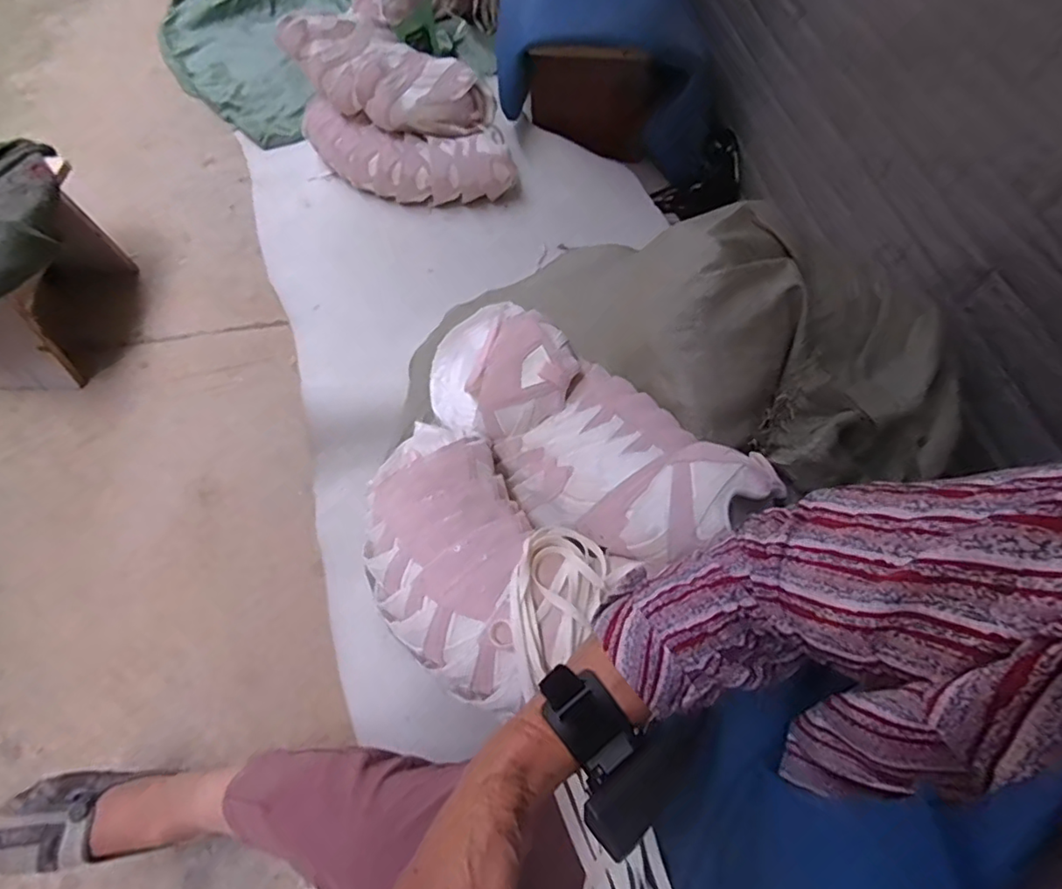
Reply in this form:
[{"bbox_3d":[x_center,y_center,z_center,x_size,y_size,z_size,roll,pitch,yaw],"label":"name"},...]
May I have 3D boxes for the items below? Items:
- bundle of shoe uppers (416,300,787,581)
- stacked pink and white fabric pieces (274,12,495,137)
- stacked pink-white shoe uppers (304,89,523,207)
[{"bbox_3d":[0.025,-0.020,0.598,0.144,0.155,0.395,-39,68,-23],"label":"bundle of shoe uppers"},{"bbox_3d":[-0.291,-0.741,1.177,0.429,0.124,0.136,21,61,-2],"label":"stacked pink and white fabric pieces"},{"bbox_3d":[-0.280,-0.616,1.262,0.500,0.127,0.152,14,61,11],"label":"stacked pink-white shoe uppers"}]

